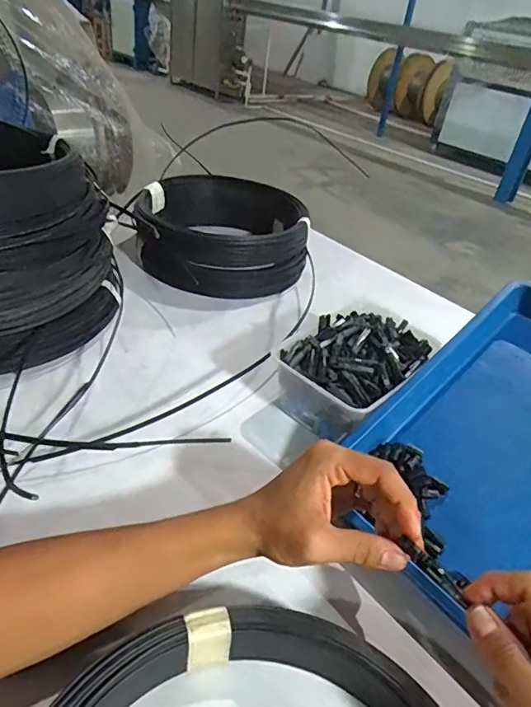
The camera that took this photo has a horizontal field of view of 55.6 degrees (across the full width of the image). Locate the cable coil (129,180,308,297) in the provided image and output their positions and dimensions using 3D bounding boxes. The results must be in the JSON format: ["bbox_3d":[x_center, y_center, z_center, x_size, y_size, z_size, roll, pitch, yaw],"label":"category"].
[{"bbox_3d":[-0.067,-0.190,0.772,0.245,0.086,0.247,6,35,-4],"label":"cable coil"}]

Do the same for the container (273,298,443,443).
[{"bbox_3d":[0.098,0.016,0.550,0.120,0.074,0.175,32,42,27],"label":"container"}]

